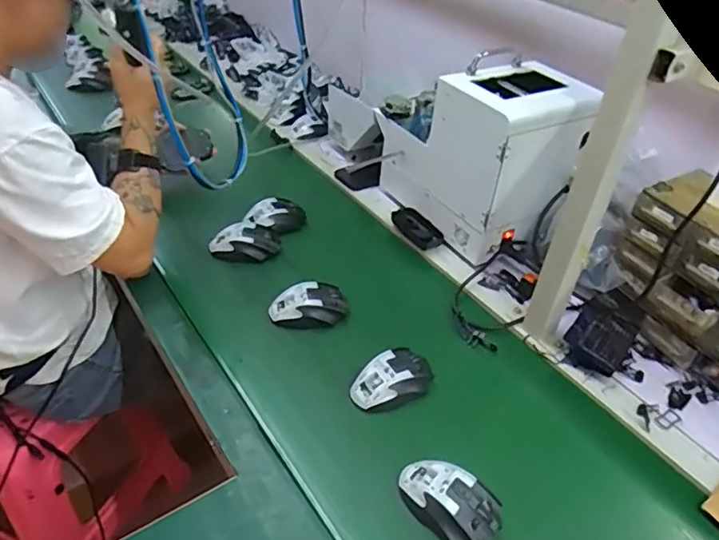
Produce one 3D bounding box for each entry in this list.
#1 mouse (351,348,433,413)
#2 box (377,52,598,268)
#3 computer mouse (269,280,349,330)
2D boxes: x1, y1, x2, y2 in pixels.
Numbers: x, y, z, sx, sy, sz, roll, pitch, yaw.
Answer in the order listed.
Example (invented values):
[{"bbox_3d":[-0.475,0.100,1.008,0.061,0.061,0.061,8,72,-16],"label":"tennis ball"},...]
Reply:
[{"bbox_3d":[0.044,0.146,0.762,0.113,0.037,0.068,-18,45,-25],"label":"mouse"},{"bbox_3d":[0.202,-0.218,1.019,0.199,0.276,0.306,-20,46,-26],"label":"box"},{"bbox_3d":[-0.075,0.051,0.872,0.120,0.037,0.071,0,40,-5],"label":"computer mouse"}]

